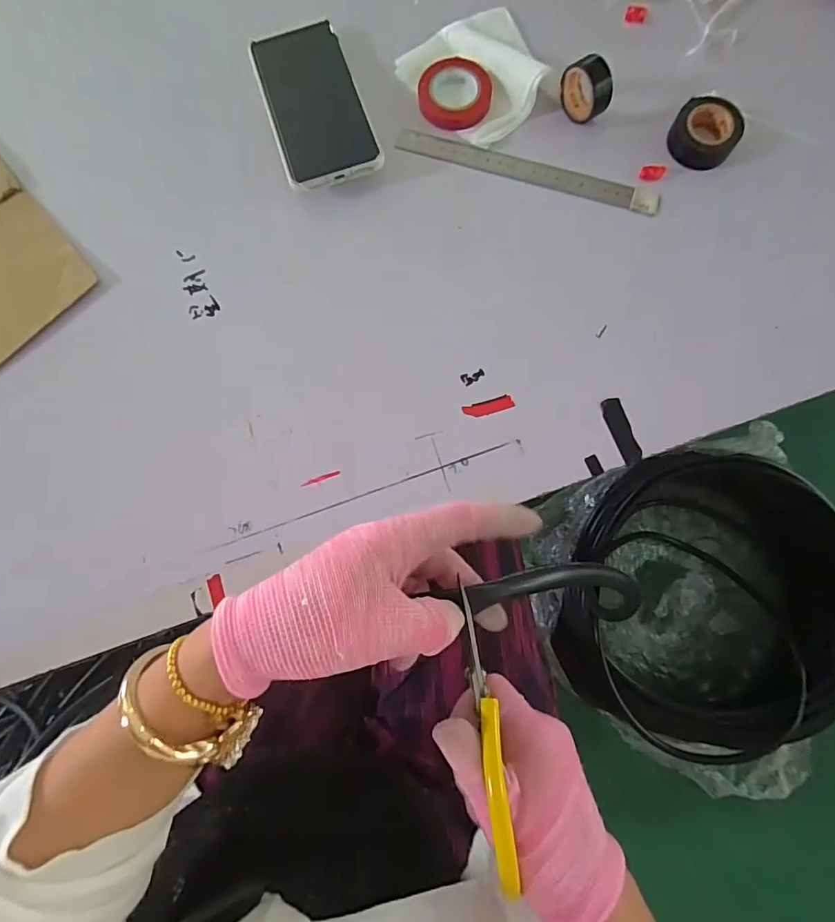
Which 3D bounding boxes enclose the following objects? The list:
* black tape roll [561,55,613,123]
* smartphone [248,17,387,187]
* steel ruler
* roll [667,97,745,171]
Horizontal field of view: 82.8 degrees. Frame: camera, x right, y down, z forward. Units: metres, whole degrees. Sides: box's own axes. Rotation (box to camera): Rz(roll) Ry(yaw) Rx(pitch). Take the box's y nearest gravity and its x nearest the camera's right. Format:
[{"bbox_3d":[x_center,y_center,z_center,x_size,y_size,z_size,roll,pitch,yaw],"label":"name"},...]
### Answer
[{"bbox_3d":[0.135,-0.297,0.380,0.024,0.033,0.041,-23,80,-2],"label":"black tape roll"},{"bbox_3d":[-0.086,-0.295,0.389,0.076,0.009,0.152,-20,80,4],"label":"smartphone"},{"bbox_3d":[0.090,-0.242,0.393,0.219,0.004,0.020,19,83,6],"label":"steel ruler"},{"bbox_3d":[0.232,-0.264,0.381,0.050,0.019,0.058,24,82,6],"label":"roll"}]

